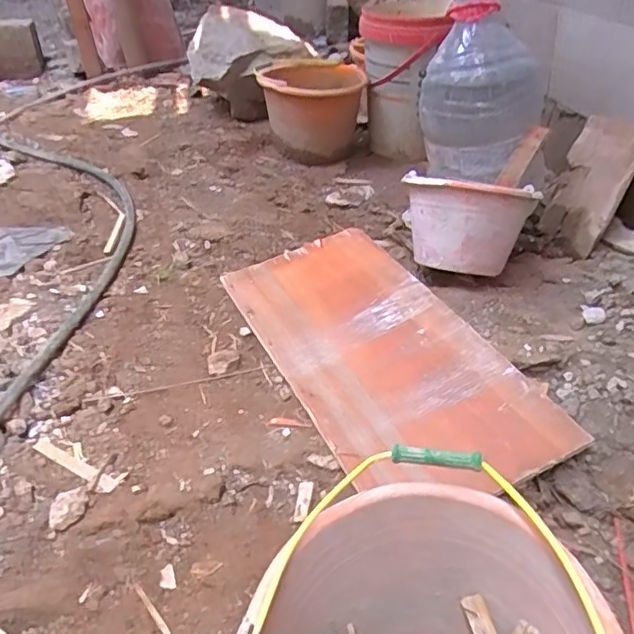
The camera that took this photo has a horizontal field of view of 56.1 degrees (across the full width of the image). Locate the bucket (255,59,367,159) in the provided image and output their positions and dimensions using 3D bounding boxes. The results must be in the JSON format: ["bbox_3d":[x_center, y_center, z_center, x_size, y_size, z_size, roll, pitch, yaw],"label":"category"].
[{"bbox_3d":[-0.003,-0.578,1.655,0.279,0.205,0.306,-6,36,4],"label":"bucket"}]

